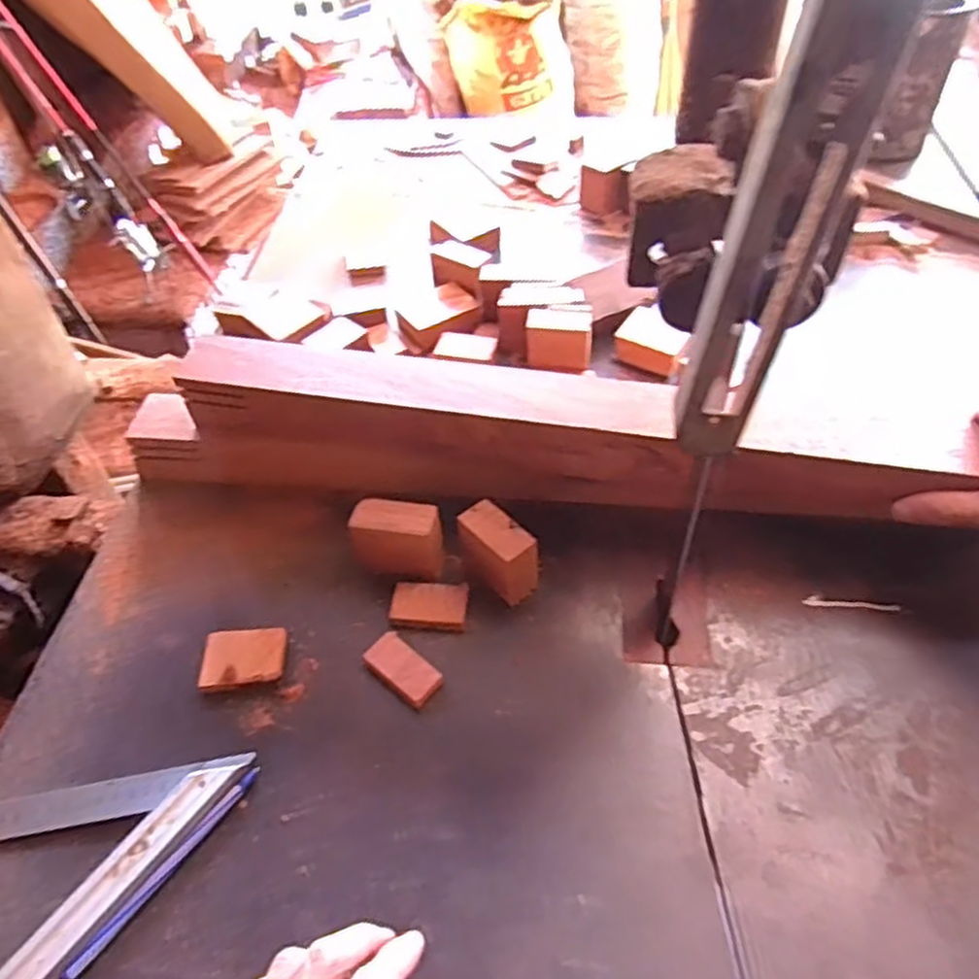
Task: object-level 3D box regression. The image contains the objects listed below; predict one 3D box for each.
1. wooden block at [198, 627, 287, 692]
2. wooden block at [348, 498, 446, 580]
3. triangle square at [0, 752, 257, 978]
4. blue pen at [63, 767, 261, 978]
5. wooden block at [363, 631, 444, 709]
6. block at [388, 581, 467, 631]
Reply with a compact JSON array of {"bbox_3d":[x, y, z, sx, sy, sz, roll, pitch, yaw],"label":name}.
[{"bbox_3d":[-0.177,0.122,0.530,0.058,0.009,0.042,-5,48,-2],"label":"wooden block"},{"bbox_3d":[-0.069,0.040,0.561,0.064,0.059,0.033,4,49,7],"label":"wooden block"},{"bbox_3d":[-0.282,0.202,0.463,0.174,0.016,0.185,27,55,24],"label":"triangle square"},{"bbox_3d":[-0.190,0.227,0.442,0.008,0.010,0.138,27,55,25],"label":"blue pen"},{"bbox_3d":[-0.061,0.127,0.519,0.059,0.011,0.030,35,59,29],"label":"wooden block"},{"bbox_3d":[-0.045,0.087,0.554,0.056,0.013,0.035,2,49,5],"label":"block"}]

